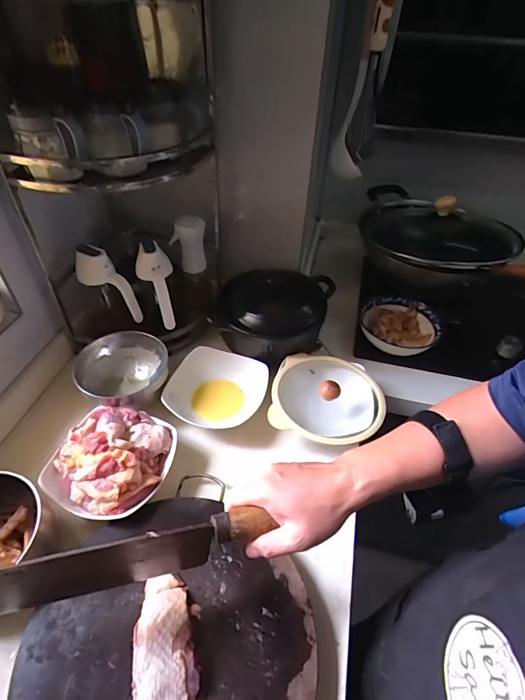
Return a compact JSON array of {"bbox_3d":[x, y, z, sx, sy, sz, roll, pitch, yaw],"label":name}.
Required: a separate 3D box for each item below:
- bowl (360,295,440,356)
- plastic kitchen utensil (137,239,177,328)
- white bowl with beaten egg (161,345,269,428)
[{"bbox_3d":[0.290,-0.045,0.832,0.153,0.068,0.143,1,45,-1],"label":"bowl"},{"bbox_3d":[-0.188,-0.116,0.709,0.062,0.155,0.025,-17,16,-19],"label":"plastic kitchen utensil"},{"bbox_3d":[-0.080,0.076,0.701,0.168,0.070,0.150,6,45,3],"label":"white bowl with beaten egg"}]

